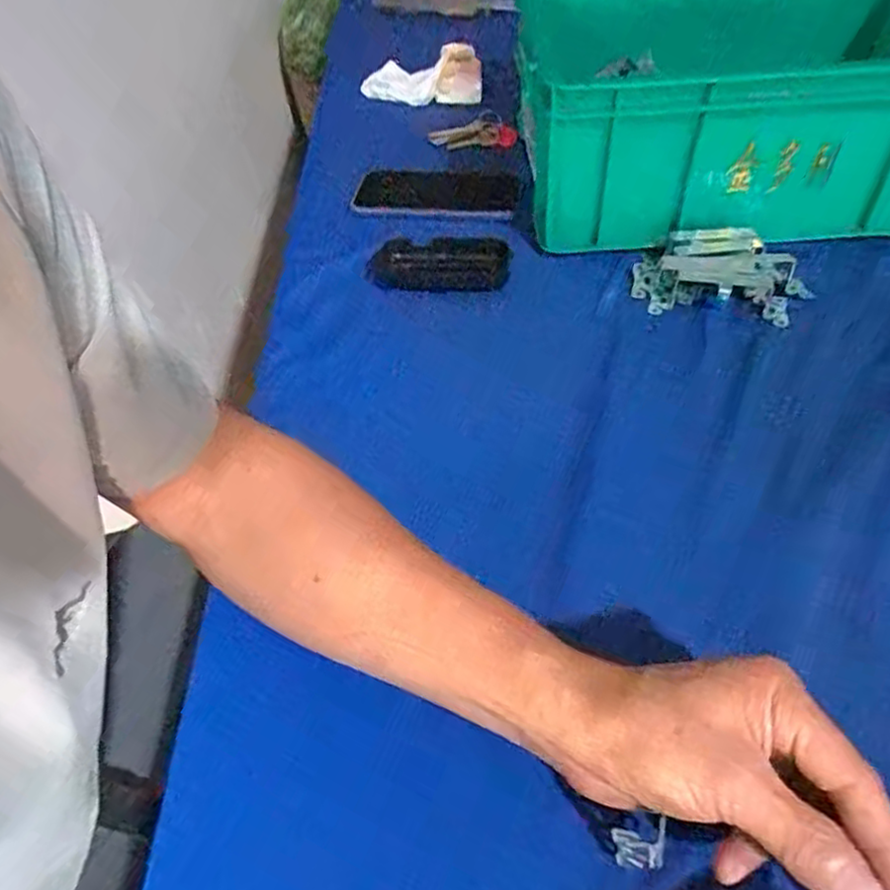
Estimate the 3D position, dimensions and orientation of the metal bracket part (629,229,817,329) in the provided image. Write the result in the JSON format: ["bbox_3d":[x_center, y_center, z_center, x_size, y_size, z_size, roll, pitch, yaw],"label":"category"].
[{"bbox_3d":[0.224,-0.139,0.549,0.133,0.038,0.076,16,52,18],"label":"metal bracket part"}]

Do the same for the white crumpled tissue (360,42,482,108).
[{"bbox_3d":[-0.025,-0.456,0.841,0.150,0.048,0.086,6,49,10],"label":"white crumpled tissue"}]

